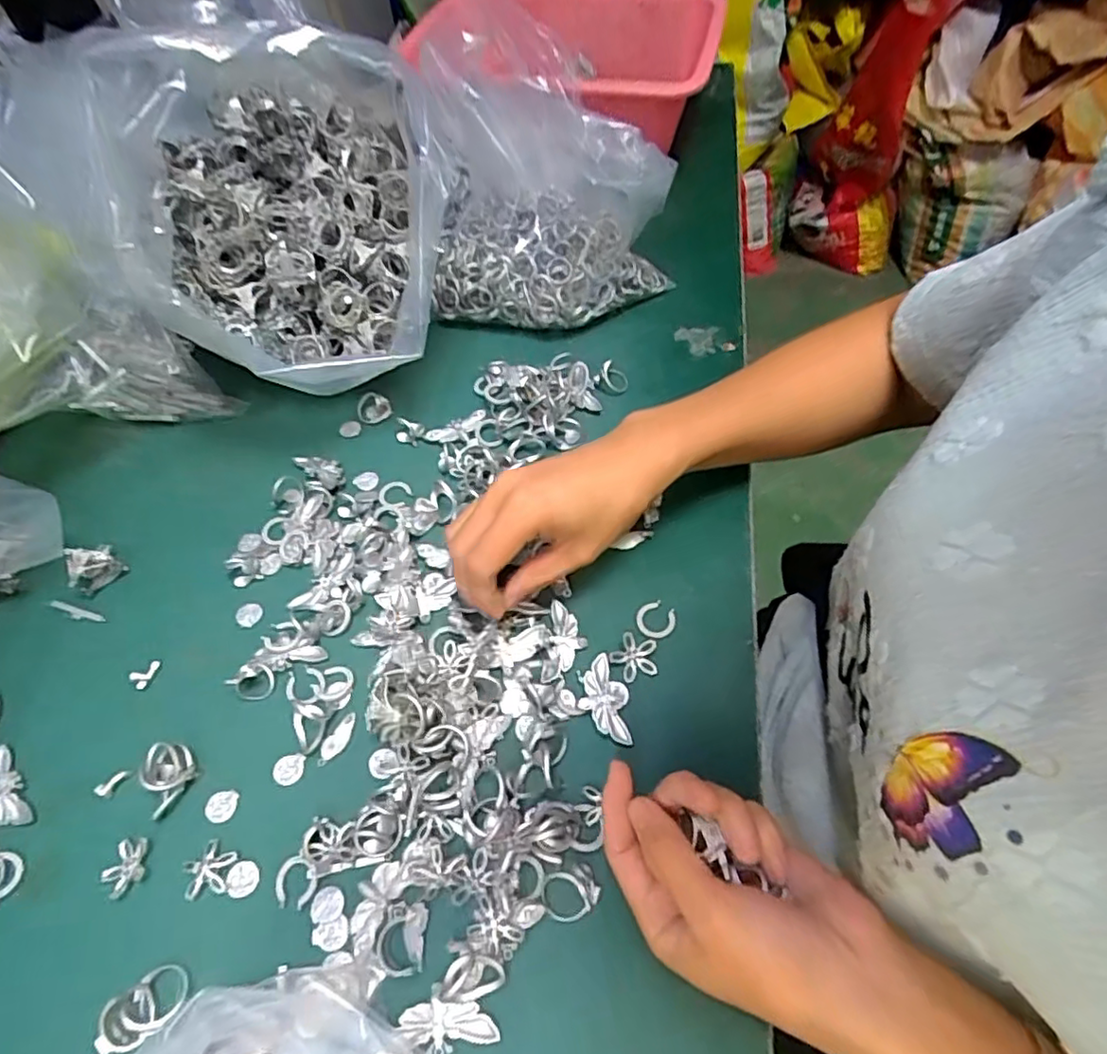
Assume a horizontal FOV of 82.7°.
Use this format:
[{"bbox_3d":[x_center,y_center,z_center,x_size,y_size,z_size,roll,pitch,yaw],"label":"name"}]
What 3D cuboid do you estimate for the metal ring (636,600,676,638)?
[{"bbox_3d":[0.059,0.053,0.363,0.022,0.004,0.023,30,64,19],"label":"metal ring"}]

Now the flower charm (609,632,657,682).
[{"bbox_3d":[0.046,0.072,0.348,0.025,0.009,0.024,-35,63,-18],"label":"flower charm"}]

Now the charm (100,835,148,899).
[{"bbox_3d":[-0.209,0.165,0.306,0.021,0.004,0.025,-15,58,-6],"label":"charm"}]

